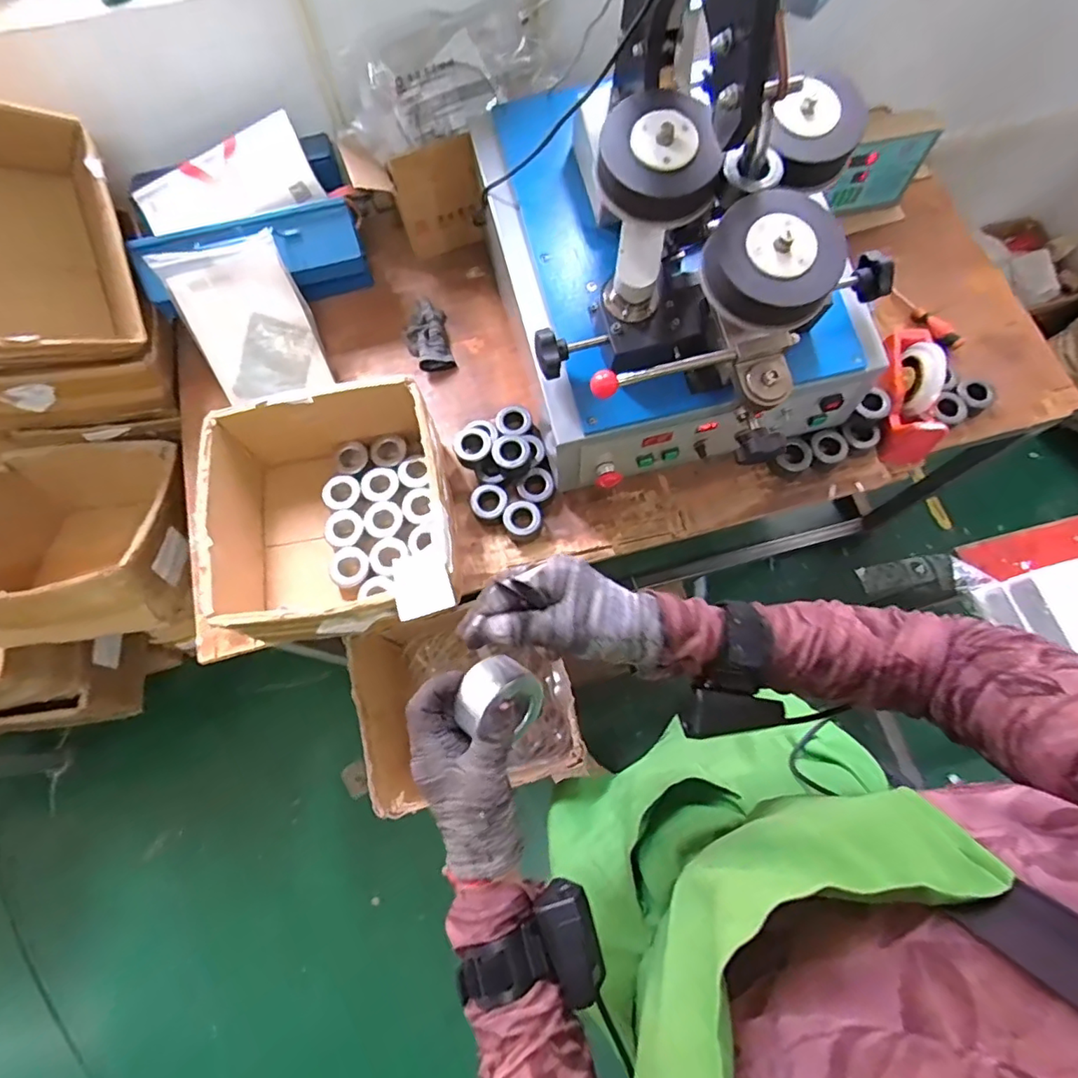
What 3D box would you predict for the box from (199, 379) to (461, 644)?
[{"bbox_3d":[-0.294,-0.025,0.835,0.323,0.190,0.358,-10,72,-2],"label":"box"}]

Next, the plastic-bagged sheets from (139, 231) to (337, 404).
[{"bbox_3d":[-0.480,-0.348,0.920,0.189,0.265,0.042,-17,29,-5],"label":"plastic-bagged sheets"}]

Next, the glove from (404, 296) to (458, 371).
[{"bbox_3d":[-0.207,-0.377,1.017,0.082,0.040,0.137,-14,72,-3],"label":"glove"}]

